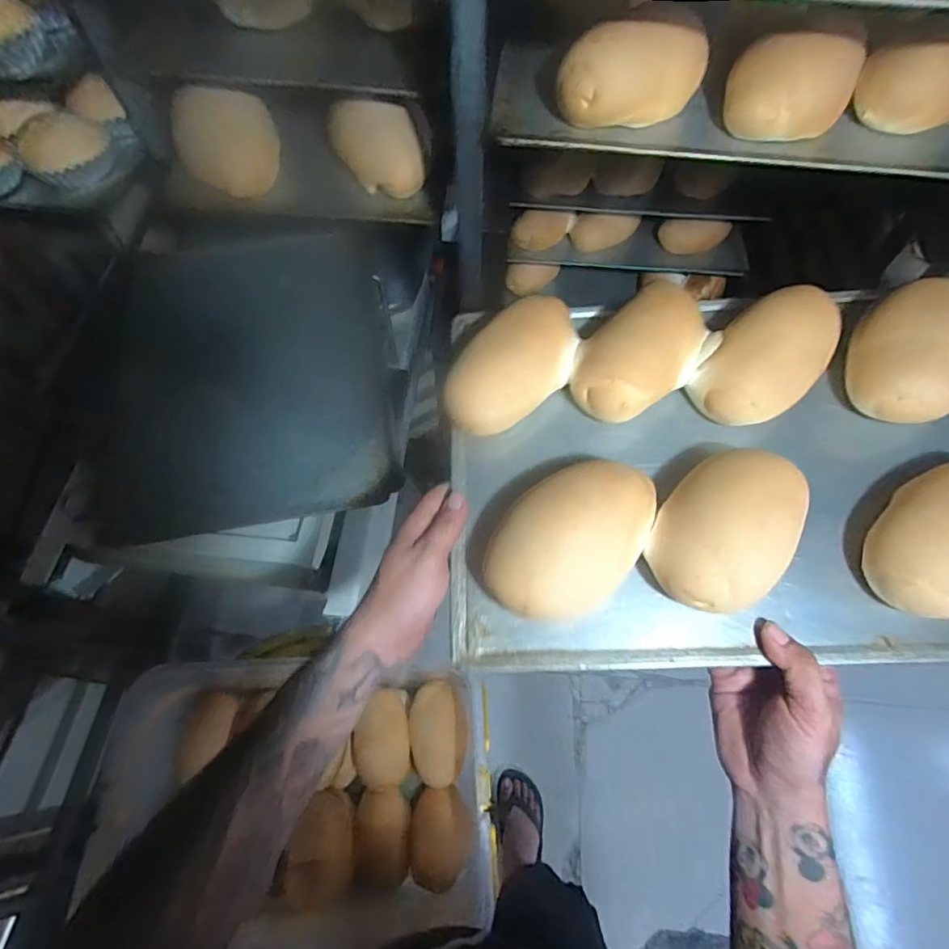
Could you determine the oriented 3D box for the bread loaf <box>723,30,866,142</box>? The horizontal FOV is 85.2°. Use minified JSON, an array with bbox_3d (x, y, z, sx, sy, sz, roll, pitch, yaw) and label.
[{"bbox_3d":[0.254,-0.311,0.404,0.092,0.065,0.054,-12,64,-7],"label":"bread loaf"}]

